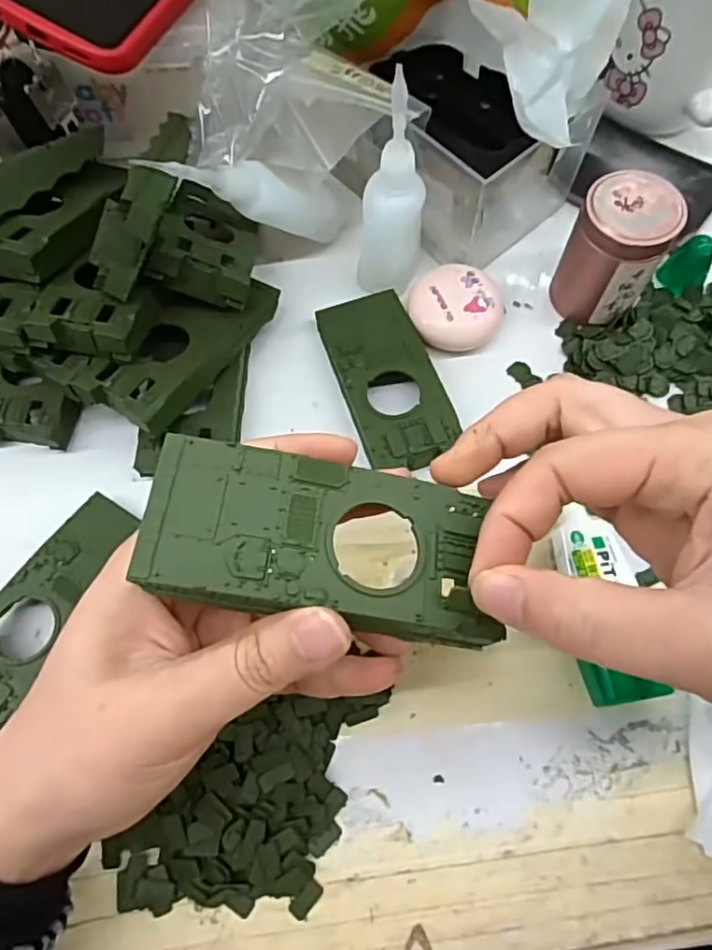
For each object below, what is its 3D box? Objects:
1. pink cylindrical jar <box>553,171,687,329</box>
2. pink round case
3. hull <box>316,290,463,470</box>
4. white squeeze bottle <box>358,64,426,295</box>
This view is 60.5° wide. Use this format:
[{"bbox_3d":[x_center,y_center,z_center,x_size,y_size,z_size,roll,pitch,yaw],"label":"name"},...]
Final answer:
[{"bbox_3d":[0.129,-0.111,0.307,0.043,0.061,0.042,-1,69,2],"label":"pink cylindrical jar"},{"bbox_3d":[0.052,-0.085,0.323,0.047,0.024,0.043,-1,69,2],"label":"pink round case"},{"bbox_3d":[0.015,-0.048,0.310,0.047,0.022,0.104,-17,69,-4],"label":"hull"},{"bbox_3d":[0.018,-0.132,0.297,0.030,0.107,0.034,5,69,4],"label":"white squeeze bottle"}]

